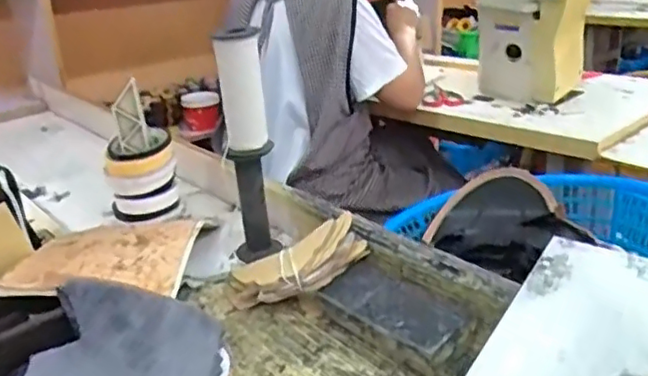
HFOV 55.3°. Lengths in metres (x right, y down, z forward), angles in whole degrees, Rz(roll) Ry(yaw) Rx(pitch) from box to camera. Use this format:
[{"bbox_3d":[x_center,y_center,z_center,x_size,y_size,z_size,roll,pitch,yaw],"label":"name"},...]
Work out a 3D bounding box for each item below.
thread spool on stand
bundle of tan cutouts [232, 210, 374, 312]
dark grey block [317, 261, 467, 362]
[{"bbox_3d":[-0.091,-0.045,0.746,0.048,0.288,0.061,-2,21,4],"label":"thread spool on stand"},{"bbox_3d":[-0.032,0.092,0.706,0.166,0.047,0.057,-26,24,-4],"label":"bundle of tan cutouts"},{"bbox_3d":[0.072,0.123,0.641,0.071,0.018,0.149,-34,37,-30],"label":"dark grey block"}]

